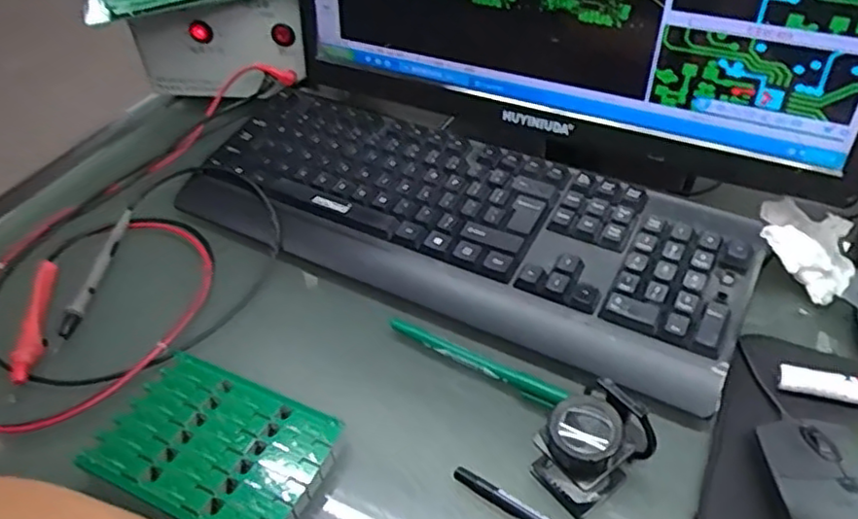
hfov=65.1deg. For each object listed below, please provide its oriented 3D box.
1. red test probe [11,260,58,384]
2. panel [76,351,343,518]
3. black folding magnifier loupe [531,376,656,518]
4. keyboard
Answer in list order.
[{"bbox_3d":[-0.272,0.041,0.464,0.017,0.013,0.107,-12,45,-8],"label":"red test probe"},{"bbox_3d":[-0.124,0.109,0.388,0.127,0.014,0.091,18,49,21],"label":"panel"},{"bbox_3d":[0.090,0.098,0.369,0.061,0.051,0.045,-31,51,-25],"label":"black folding magnifier loupe"},{"bbox_3d":[0.015,-0.034,0.523,0.439,0.038,0.171,21,49,23],"label":"keyboard"}]

